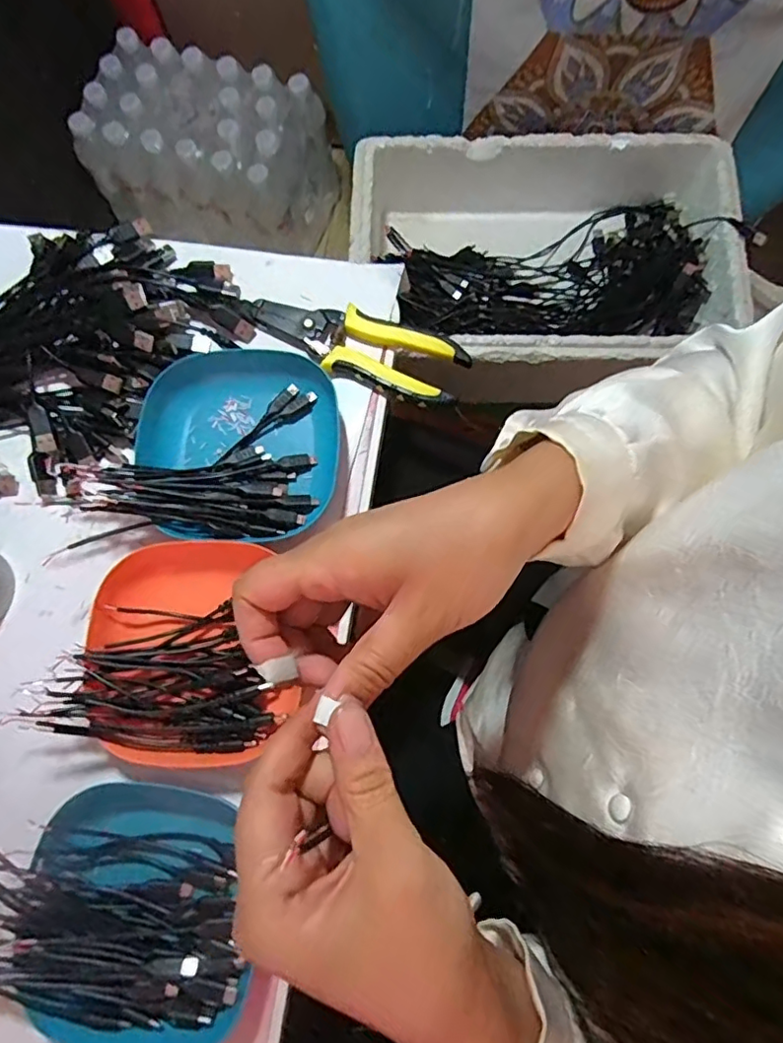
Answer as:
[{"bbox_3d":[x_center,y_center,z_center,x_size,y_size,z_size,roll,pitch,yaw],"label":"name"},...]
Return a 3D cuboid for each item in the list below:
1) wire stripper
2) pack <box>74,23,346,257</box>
[{"bbox_3d":[-0.027,-0.136,0.441,0.167,0.013,0.053,22,78,6],"label":"wire stripper"},{"bbox_3d":[-0.299,-0.603,0.961,0.362,0.193,0.223,15,77,5],"label":"pack"}]

